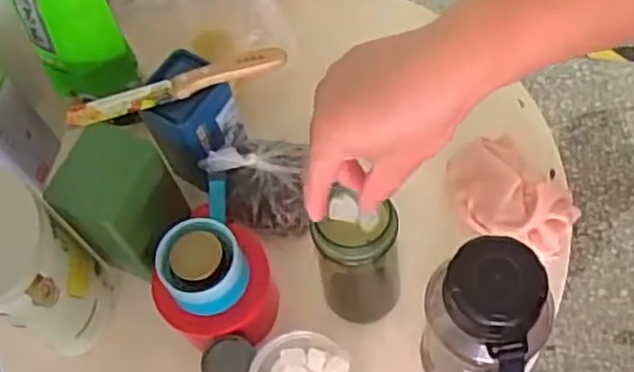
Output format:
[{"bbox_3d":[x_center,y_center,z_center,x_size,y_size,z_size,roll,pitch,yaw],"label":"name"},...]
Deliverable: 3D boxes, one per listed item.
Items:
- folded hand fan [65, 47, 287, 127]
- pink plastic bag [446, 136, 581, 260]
[{"bbox_3d":[-0.128,-0.091,0.626,0.201,0.019,0.026,-17,62,-2],"label":"folded hand fan"},{"bbox_3d":[0.183,0.004,0.660,0.097,0.038,0.139,-36,64,-12],"label":"pink plastic bag"}]

